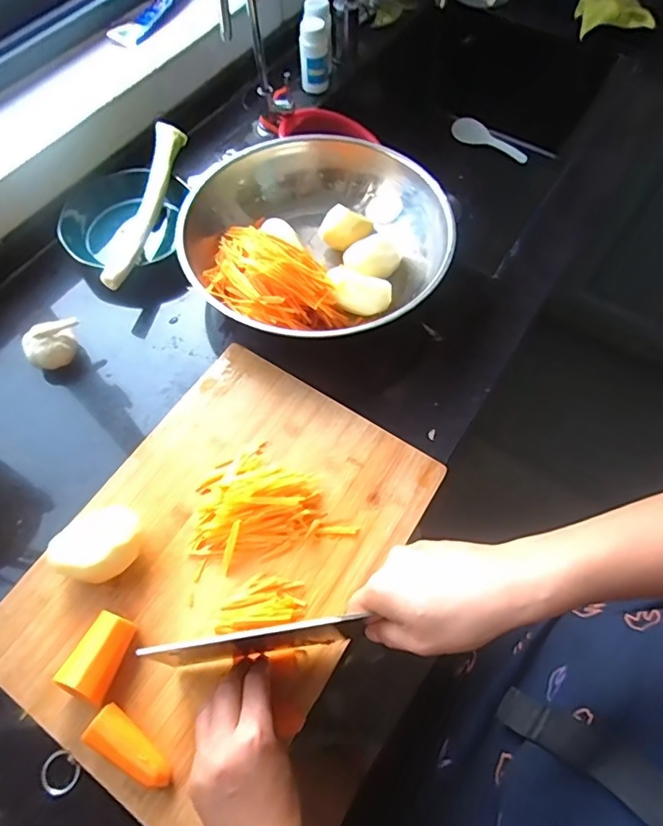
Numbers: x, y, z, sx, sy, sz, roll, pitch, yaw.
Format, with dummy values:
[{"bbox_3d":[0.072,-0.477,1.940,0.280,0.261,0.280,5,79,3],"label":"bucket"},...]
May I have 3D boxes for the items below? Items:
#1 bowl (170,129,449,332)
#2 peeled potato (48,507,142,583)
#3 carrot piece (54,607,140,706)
[{"bbox_3d":[-0.019,-0.206,0.634,0.304,0.080,0.283,0,63,0],"label":"bowl"},{"bbox_3d":[-0.203,0.114,0.455,0.068,0.042,0.063,0,63,0],"label":"peeled potato"},{"bbox_3d":[-0.182,0.194,0.416,0.037,0.035,0.059,25,66,12],"label":"carrot piece"}]

